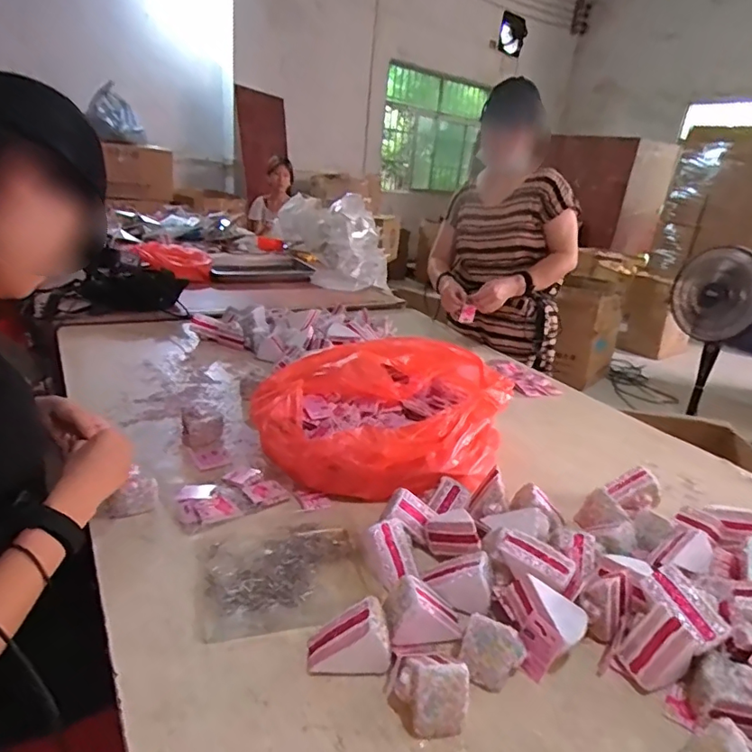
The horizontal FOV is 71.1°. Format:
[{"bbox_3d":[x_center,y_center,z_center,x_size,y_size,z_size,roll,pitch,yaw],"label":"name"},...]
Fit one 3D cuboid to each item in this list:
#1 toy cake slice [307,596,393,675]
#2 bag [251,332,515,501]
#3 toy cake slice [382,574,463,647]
[{"bbox_3d":[-0.027,0.282,0.566,0.088,0.064,0.049,2,22,-9],"label":"toy cake slice"},{"bbox_3d":[0.024,0.057,0.975,0.468,0.151,0.370,4,22,-5],"label":"bag"},{"bbox_3d":[0.054,0.268,0.611,0.085,0.054,0.056,0,23,-15],"label":"toy cake slice"}]

